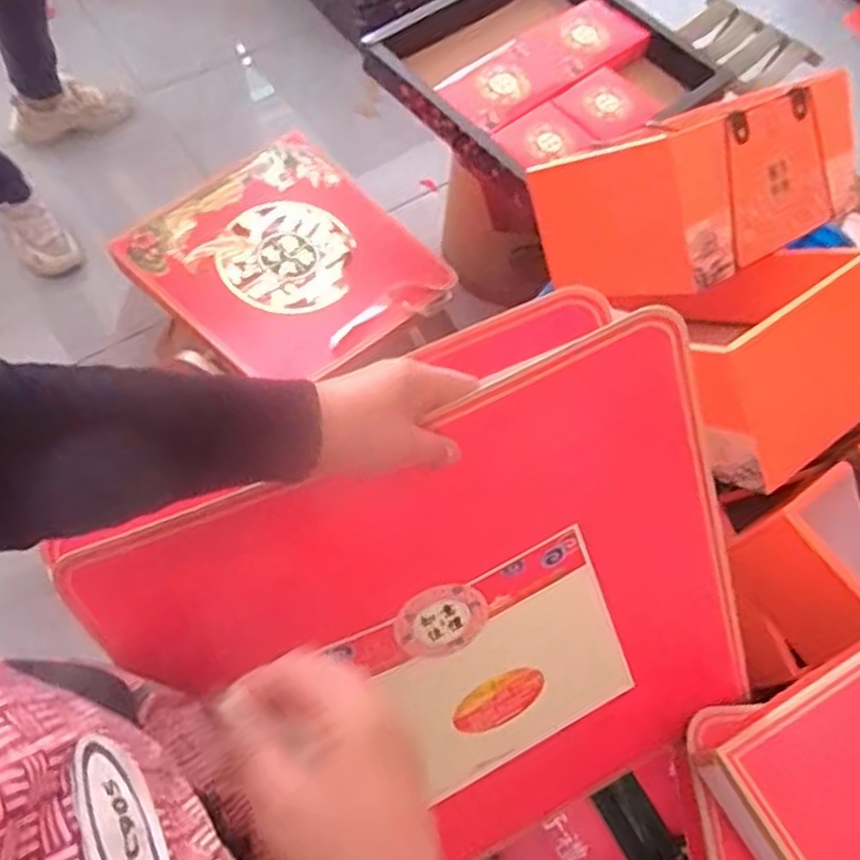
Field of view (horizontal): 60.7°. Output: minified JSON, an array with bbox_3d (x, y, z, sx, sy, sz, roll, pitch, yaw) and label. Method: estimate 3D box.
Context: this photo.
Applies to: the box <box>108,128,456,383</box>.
[{"bbox_3d":[-0.264,-0.312,1.308,0.462,0.063,0.447,-35,72,-18],"label":"box"}]

